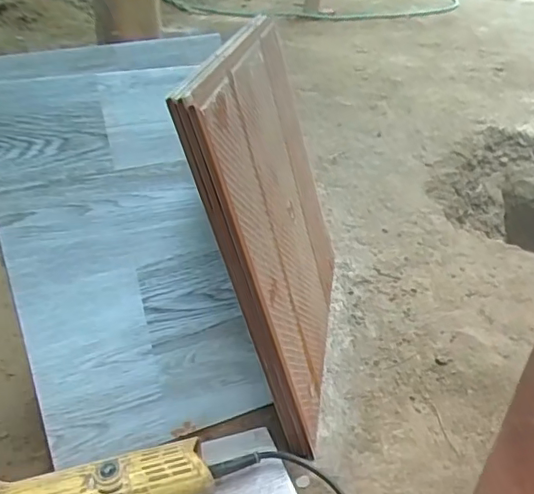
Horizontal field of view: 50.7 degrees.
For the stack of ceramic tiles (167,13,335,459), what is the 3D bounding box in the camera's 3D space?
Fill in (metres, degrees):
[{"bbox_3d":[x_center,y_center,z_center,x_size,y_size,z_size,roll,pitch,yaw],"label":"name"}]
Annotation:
[{"bbox_3d":[0.018,-0.040,0.663,0.025,0.385,0.366,-8,28,16],"label":"stack of ceramic tiles"}]

